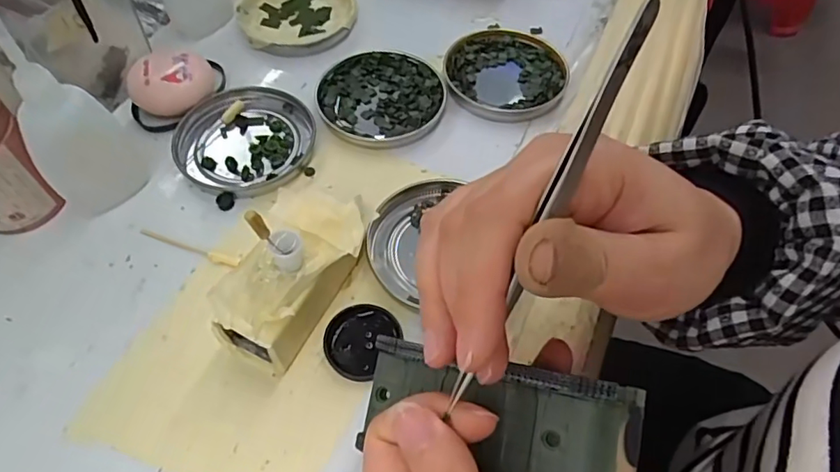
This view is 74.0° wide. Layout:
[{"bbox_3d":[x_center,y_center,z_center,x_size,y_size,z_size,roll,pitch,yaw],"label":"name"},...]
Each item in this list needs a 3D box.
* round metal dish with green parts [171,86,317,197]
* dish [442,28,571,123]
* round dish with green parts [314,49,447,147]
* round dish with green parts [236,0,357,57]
[{"bbox_3d":[-0.103,-0.057,0.327,0.073,0.007,0.078,1,57,-1],"label":"round metal dish with green parts"},{"bbox_3d":[0.055,-0.106,0.363,0.077,0.008,0.078,1,57,-1],"label":"dish"},{"bbox_3d":[-0.024,-0.087,0.348,0.078,0.008,0.076,1,57,-1],"label":"round dish with green parts"},{"bbox_3d":[-0.087,-0.157,0.394,0.078,0.013,0.081,1,57,-1],"label":"round dish with green parts"}]

